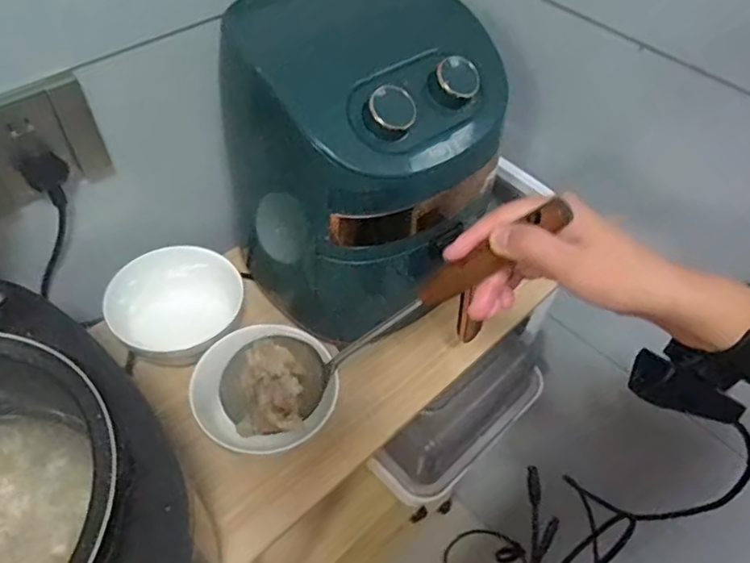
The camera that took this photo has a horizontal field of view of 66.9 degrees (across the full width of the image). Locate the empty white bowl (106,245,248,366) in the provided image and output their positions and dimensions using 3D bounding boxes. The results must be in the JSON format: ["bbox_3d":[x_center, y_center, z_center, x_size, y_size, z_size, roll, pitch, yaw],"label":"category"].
[{"bbox_3d":[-0.189,0.021,0.553,0.110,0.061,0.114,2,52,-3],"label":"empty white bowl"}]

